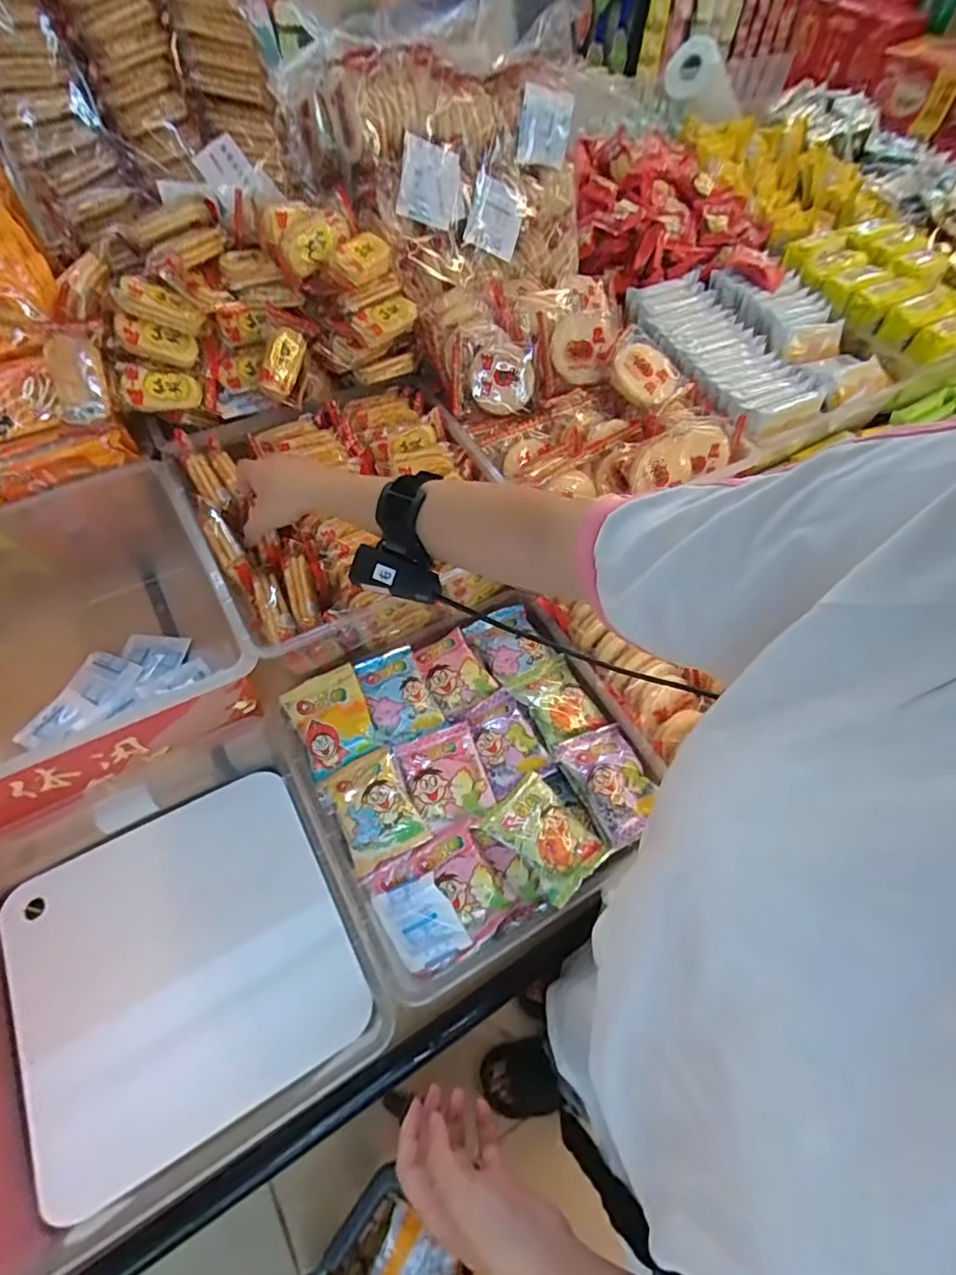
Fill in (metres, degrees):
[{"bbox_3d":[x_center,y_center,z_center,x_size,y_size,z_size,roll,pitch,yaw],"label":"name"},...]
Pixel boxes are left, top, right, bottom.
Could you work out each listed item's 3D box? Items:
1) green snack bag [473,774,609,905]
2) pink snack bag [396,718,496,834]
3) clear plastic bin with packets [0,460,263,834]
[{"bbox_3d":[0.062,0.175,0.508,0.078,0.030,0.095,-39,67,-23],"label":"green snack bag"},{"bbox_3d":[-0.032,0.131,0.542,0.075,0.015,0.089,-17,60,-13],"label":"pink snack bag"},{"bbox_3d":[-0.403,0.033,0.580,0.330,0.205,0.322,-34,65,-21],"label":"clear plastic bin with packets"}]

